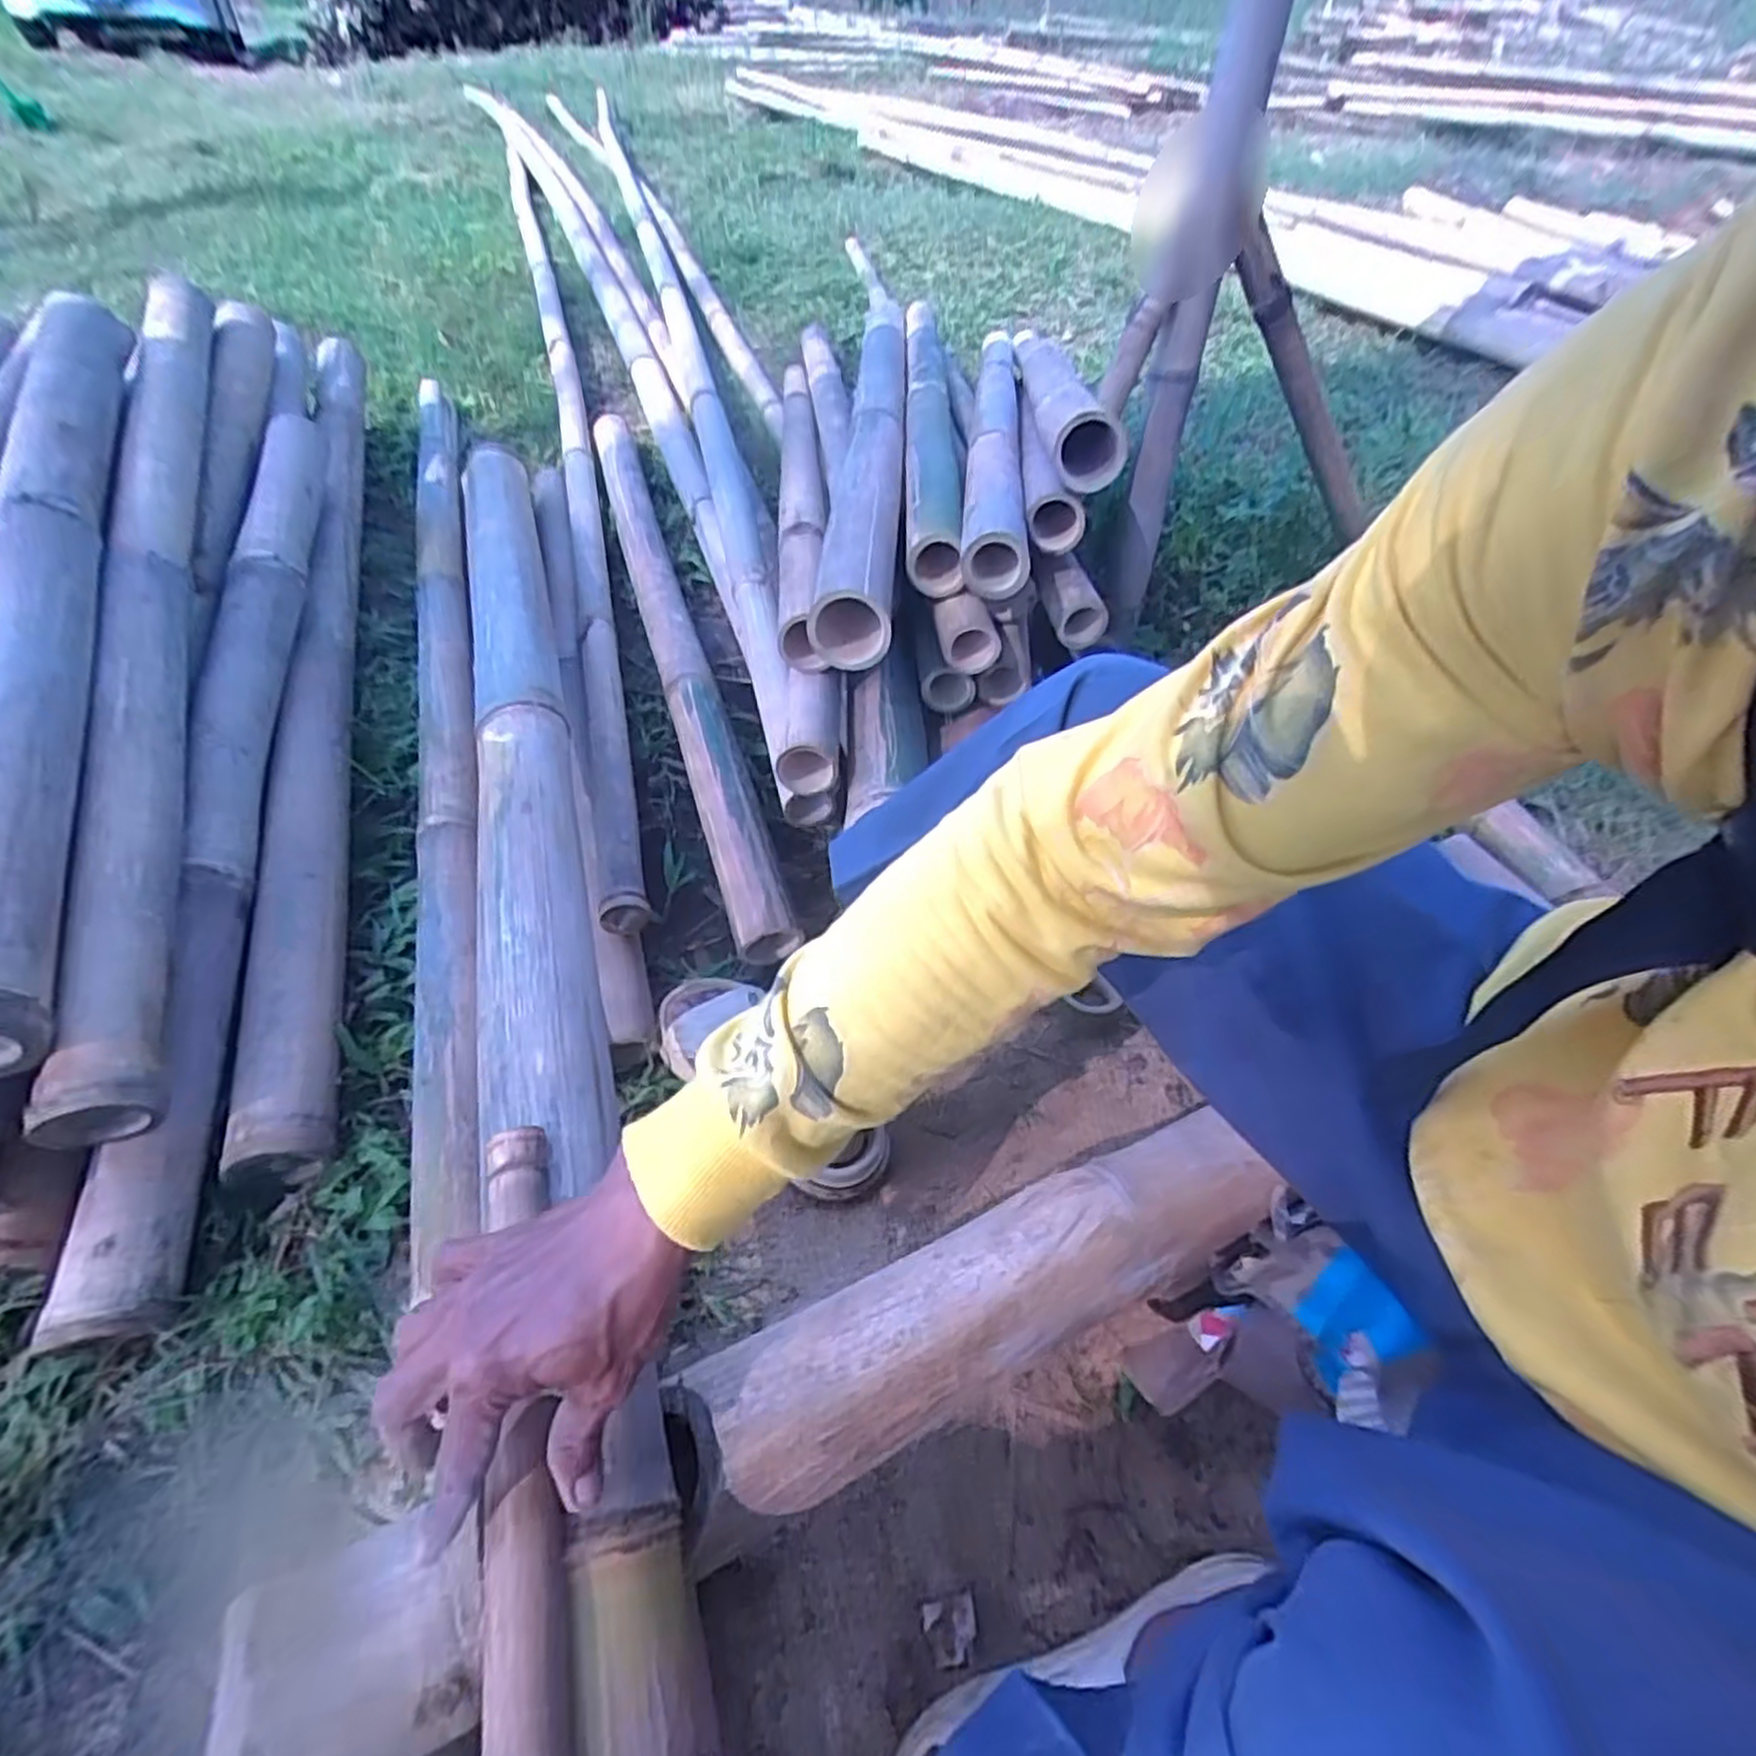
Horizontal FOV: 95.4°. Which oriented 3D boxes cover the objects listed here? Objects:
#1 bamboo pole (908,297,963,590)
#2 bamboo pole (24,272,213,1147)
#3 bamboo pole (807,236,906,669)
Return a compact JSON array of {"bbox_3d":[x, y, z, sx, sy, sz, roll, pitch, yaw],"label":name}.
[{"bbox_3d":[0.069,-0.619,1.051,0.062,0.054,0.874,1,48,1],"label":"bamboo pole"},{"bbox_3d":[-0.737,-0.300,0.816,0.074,0.071,1.131,-15,64,-13],"label":"bamboo pole"},{"bbox_3d":[-0.001,-0.550,0.977,0.068,0.073,0.947,2,48,2],"label":"bamboo pole"}]

